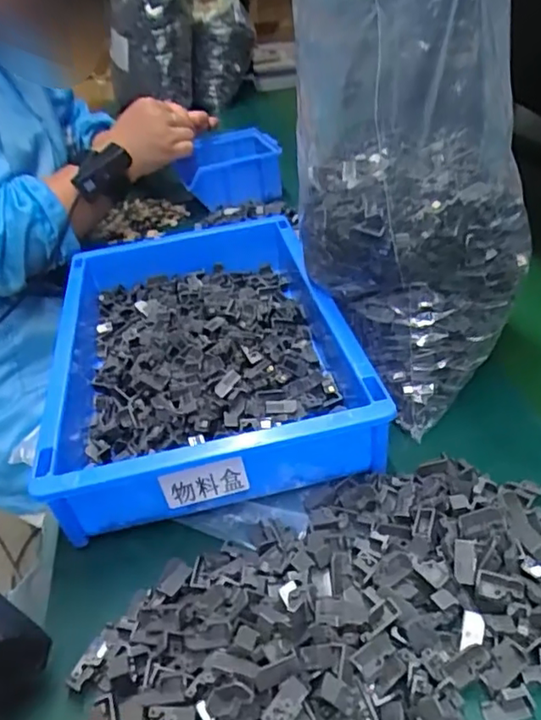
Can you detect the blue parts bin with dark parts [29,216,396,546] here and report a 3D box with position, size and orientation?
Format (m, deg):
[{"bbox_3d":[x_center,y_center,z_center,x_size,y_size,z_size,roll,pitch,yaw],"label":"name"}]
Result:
[{"bbox_3d":[-0.055,-0.015,0.459,0.206,0.062,0.315,-9,37,-5],"label":"blue parts bin with dark parts"}]

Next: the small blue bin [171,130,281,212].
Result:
[{"bbox_3d":[-0.051,-0.264,0.802,0.134,0.066,0.145,0,37,7],"label":"small blue bin"}]

